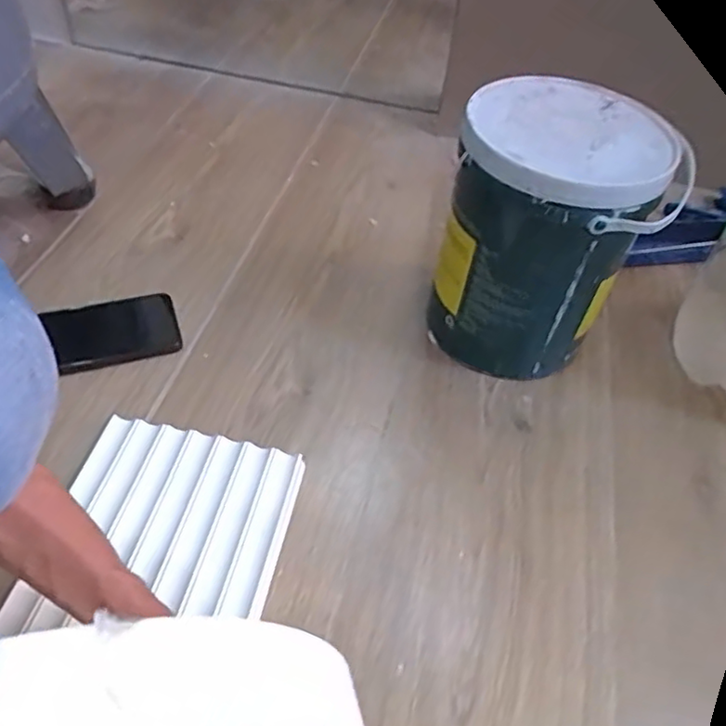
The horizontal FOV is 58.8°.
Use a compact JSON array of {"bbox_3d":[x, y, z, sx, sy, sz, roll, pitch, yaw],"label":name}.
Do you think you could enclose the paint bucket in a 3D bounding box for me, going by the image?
[{"bbox_3d":[0.179,-0.123,0.654,0.189,0.236,0.194,13,46,7],"label":"paint bucket"}]

